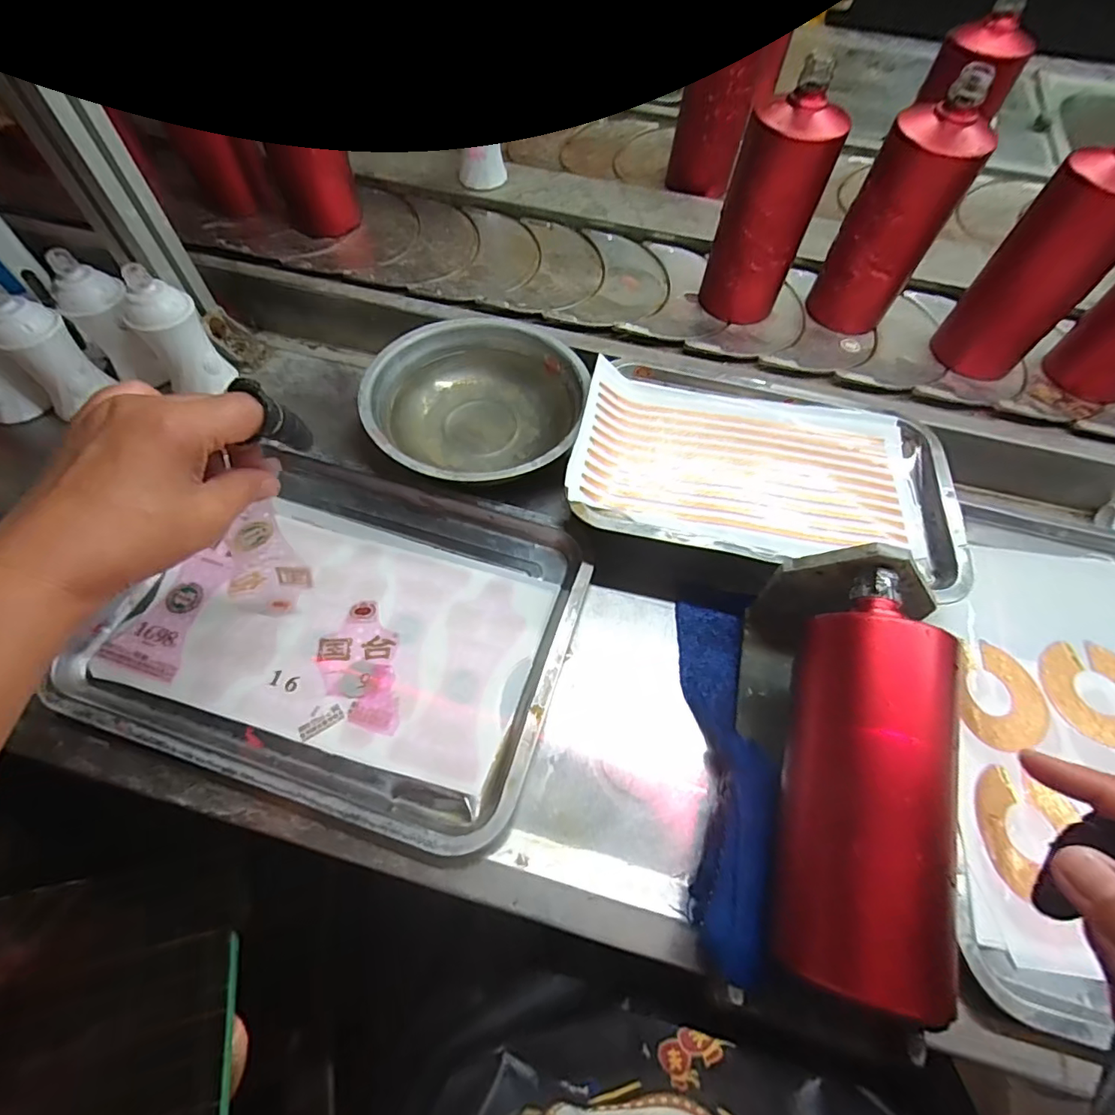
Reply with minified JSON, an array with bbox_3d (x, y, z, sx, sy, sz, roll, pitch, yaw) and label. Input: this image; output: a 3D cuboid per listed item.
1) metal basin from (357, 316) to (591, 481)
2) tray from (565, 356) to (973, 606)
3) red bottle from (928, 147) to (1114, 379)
[{"bbox_3d":[-0.077,-0.140,0.499,0.184,0.049,0.197,-1,62,1],"label":"metal basin"},{"bbox_3d":[0.170,-0.081,0.446,0.298,0.028,0.217,11,63,7],"label":"tray"},{"bbox_3d":[0.443,-0.265,0.489,0.070,0.187,0.070,0,62,0],"label":"red bottle"}]

